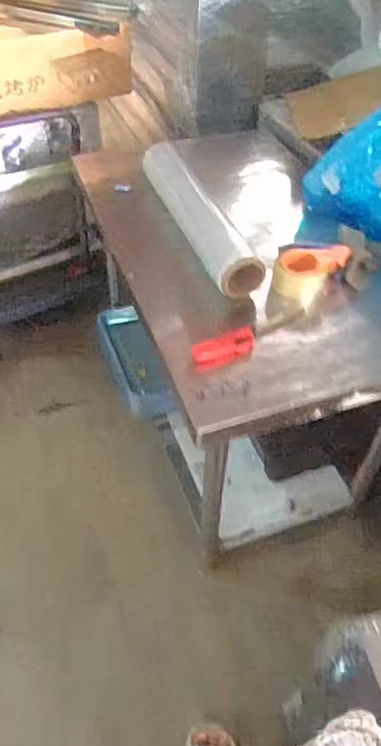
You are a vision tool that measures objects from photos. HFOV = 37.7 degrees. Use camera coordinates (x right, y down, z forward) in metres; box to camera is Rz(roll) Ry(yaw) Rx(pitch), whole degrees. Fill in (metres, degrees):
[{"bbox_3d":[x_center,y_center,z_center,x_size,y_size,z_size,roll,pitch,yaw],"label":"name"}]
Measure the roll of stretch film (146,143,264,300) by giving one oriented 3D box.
[{"bbox_3d":[0.015,-0.376,1.292,0.113,0.092,0.560,-15,51,-15],"label":"roll of stretch film"}]

